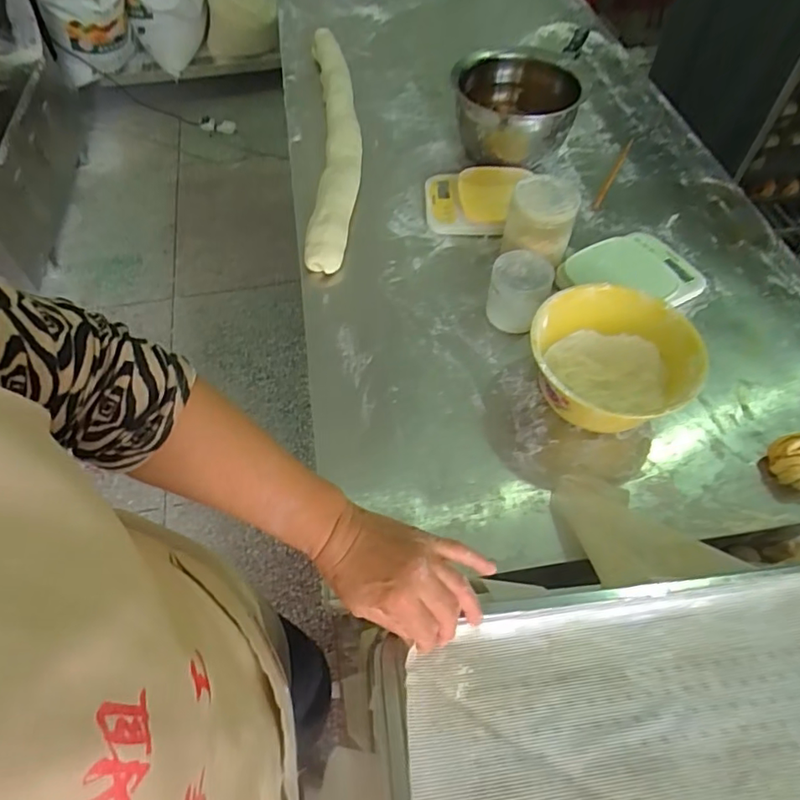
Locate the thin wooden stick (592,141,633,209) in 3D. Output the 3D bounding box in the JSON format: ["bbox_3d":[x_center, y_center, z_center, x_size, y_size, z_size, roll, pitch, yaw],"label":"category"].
[{"bbox_3d":[0.393,-0.418,1.008,0.011,0.009,0.224,25,60,16],"label":"thin wooden stick"}]

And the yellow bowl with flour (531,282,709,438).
[{"bbox_3d":[0.266,-0.045,0.707,0.203,0.089,0.186,0,56,0],"label":"yellow bowl with flour"}]

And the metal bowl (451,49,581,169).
[{"bbox_3d":[0.202,-0.527,1.008,0.211,0.121,0.211,0,56,0],"label":"metal bowl"}]

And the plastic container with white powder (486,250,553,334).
[{"bbox_3d":[0.168,-0.152,0.784,0.084,0.087,0.081,0,56,0],"label":"plastic container with white powder"}]

